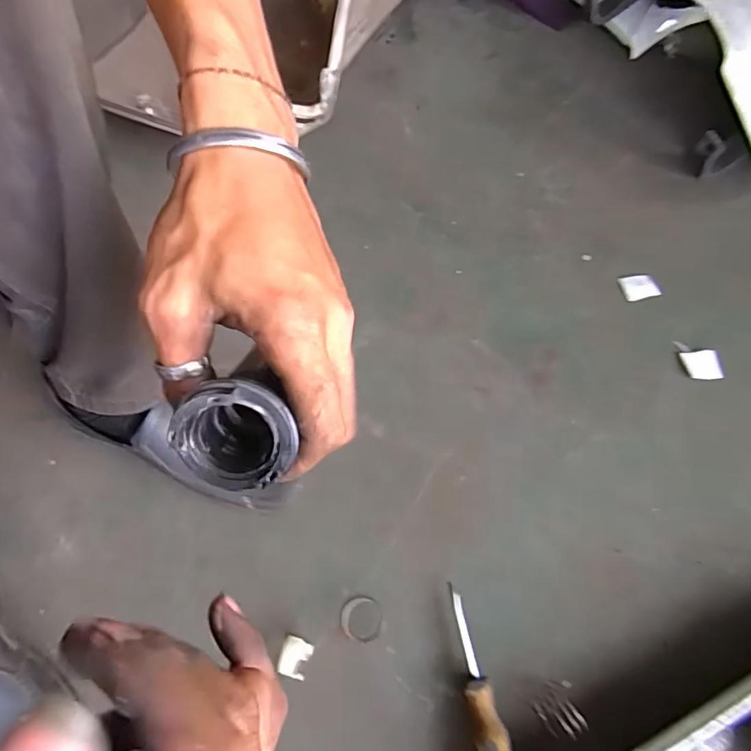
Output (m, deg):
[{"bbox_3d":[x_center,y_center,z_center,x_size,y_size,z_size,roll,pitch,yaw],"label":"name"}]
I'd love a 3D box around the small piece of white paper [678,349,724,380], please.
[{"bbox_3d":[0.331,-0.010,0.515,0.035,0.006,0.032,-7,66,-1],"label":"small piece of white paper"}]

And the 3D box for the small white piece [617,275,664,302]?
[{"bbox_3d":[0.287,-0.097,0.554,0.038,0.004,0.031,-13,66,-3],"label":"small white piece"}]

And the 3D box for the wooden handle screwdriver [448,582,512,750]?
[{"bbox_3d":[0.081,0.245,0.394,0.024,0.028,0.147,-11,66,-2],"label":"wooden handle screwdriver"}]

